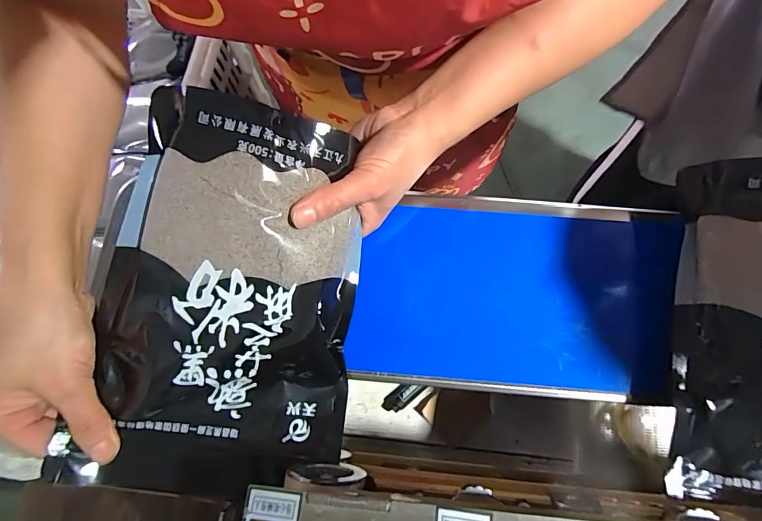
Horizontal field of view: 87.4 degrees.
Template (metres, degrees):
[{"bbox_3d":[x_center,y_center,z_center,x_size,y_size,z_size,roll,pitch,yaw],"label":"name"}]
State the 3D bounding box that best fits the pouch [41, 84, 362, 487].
[{"bbox_3d":[-0.094,0.023,0.261,0.161,0.031,0.238,11,96,-13],"label":"pouch"}]

